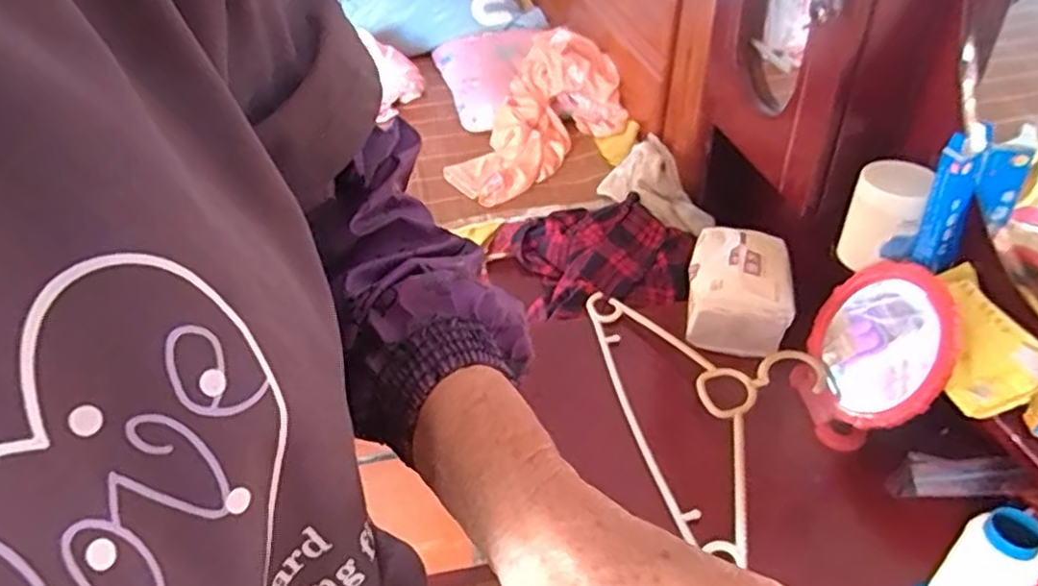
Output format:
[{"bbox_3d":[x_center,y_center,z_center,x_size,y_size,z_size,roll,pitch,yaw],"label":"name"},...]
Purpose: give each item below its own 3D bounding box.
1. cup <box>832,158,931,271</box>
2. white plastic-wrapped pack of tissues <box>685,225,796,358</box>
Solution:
[{"bbox_3d":[0.349,-0.076,0.679,0.061,0.092,0.071,16,43,23],"label":"cup"},{"bbox_3d":[0.239,-0.006,0.768,0.106,0.067,0.135,9,41,15],"label":"white plastic-wrapped pack of tissues"}]

